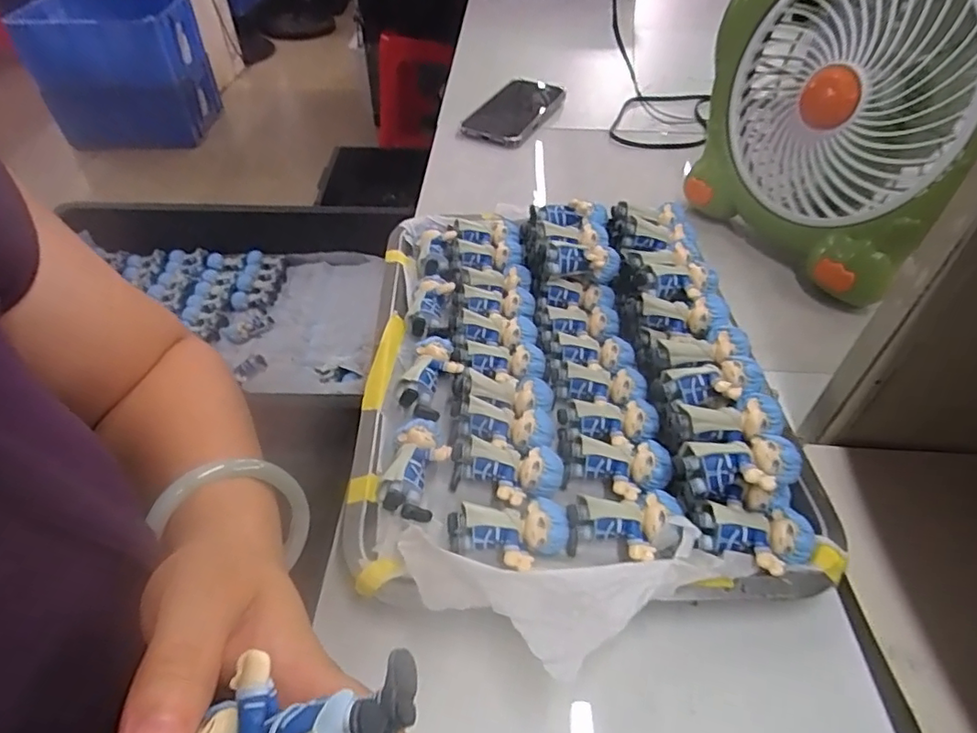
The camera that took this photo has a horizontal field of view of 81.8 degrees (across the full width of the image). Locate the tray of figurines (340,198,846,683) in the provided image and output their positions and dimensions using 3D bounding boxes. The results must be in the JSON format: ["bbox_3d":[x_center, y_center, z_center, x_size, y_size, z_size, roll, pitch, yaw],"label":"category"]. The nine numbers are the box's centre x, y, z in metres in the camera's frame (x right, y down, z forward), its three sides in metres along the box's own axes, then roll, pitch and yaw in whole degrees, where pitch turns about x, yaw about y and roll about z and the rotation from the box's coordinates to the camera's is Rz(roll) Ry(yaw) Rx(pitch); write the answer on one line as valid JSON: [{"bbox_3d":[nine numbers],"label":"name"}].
[{"bbox_3d":[0.042,-0.002,0.367,0.242,0.056,0.349,-2,47,-4],"label":"tray of figurines"}]

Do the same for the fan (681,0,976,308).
[{"bbox_3d":[0.264,-0.202,0.421,0.070,0.268,0.232,-21,51,-20],"label":"fan"}]

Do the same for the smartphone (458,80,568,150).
[{"bbox_3d":[0.035,-0.323,0.710,0.083,0.014,0.163,22,53,12],"label":"smartphone"}]

